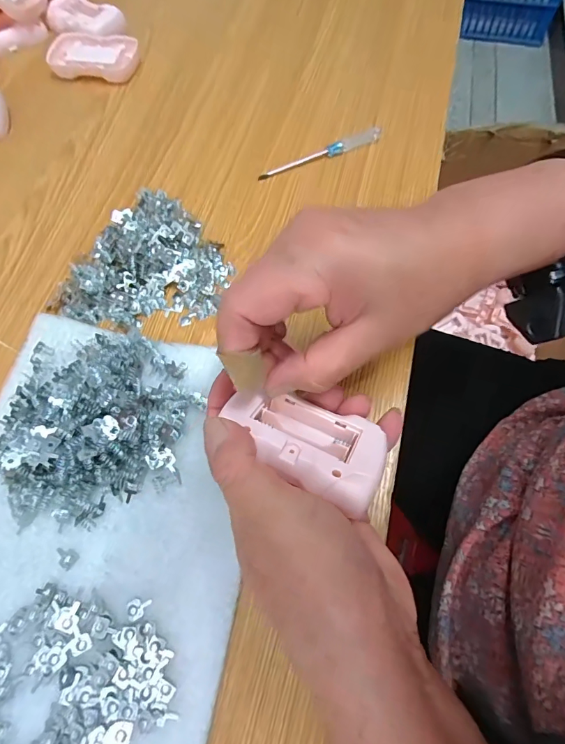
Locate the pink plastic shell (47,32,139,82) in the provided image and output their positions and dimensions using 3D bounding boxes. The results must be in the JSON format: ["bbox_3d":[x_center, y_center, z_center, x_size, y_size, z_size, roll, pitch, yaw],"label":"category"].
[{"bbox_3d":[-0.195,-0.329,0.431,0.085,0.017,0.055,5,67,1],"label":"pink plastic shell"}]

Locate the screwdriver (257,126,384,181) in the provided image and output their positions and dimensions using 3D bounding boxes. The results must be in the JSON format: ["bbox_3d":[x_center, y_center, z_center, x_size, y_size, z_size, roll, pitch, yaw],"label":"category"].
[{"bbox_3d":[0.036,-0.199,0.378,0.125,0.010,0.012,-24,70,-11],"label":"screwdriver"}]

